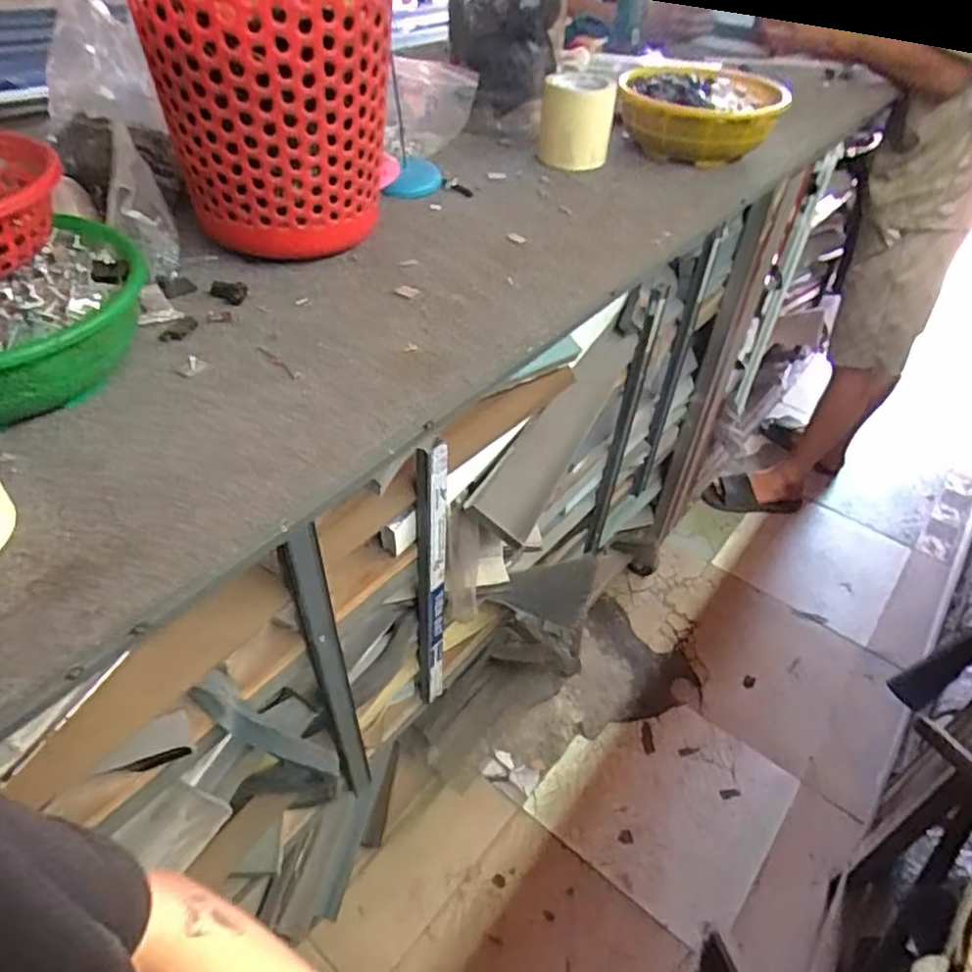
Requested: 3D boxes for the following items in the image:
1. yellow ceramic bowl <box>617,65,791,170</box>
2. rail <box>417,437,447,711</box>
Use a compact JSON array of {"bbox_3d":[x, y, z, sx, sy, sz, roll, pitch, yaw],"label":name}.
[{"bbox_3d":[0.299,-0.513,0.946,0.206,0.079,0.239,14,44,12],"label":"yellow ceramic bowl"},{"bbox_3d":[-0.063,0.124,0.788,0.036,0.444,0.032,-4,43,-7],"label":"rail"}]

